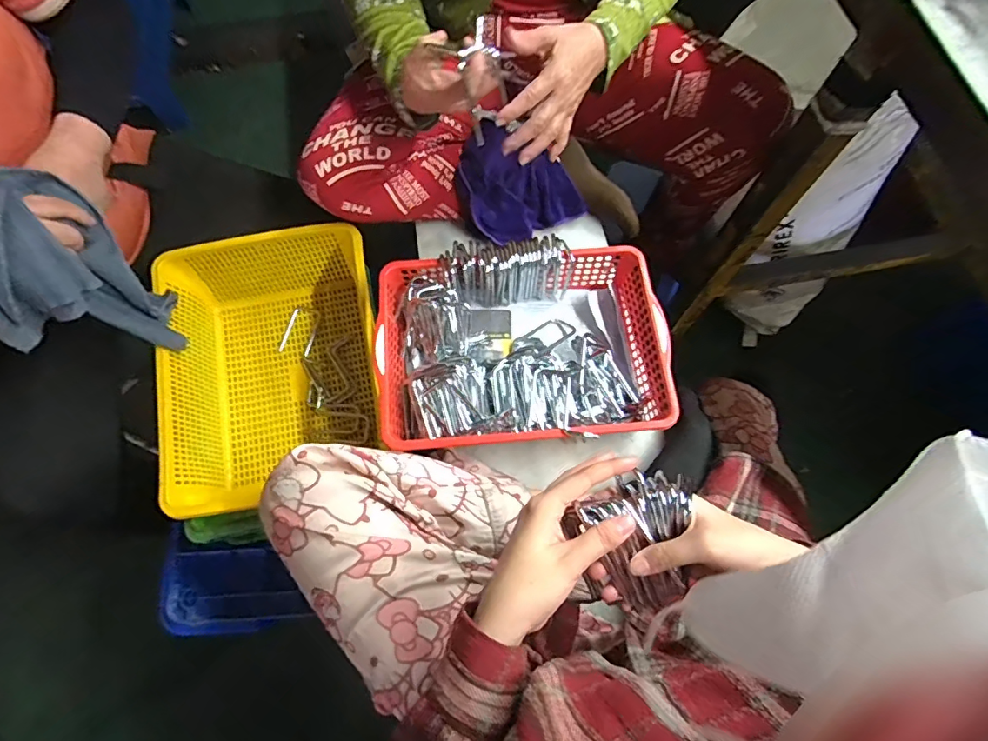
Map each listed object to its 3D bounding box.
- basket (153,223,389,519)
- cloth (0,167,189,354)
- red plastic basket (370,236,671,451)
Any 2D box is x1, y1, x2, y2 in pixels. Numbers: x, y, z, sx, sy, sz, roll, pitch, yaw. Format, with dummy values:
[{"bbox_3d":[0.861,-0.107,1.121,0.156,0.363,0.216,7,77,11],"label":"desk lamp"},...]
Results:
[{"bbox_3d":[-0.318,-0.013,0.748,0.303,0.144,0.388,-15,70,-6],"label":"basket"},{"bbox_3d":[-0.503,-0.112,0.576,0.120,0.229,0.144,-26,72,-10],"label":"cloth"},{"bbox_3d":[0.034,-0.032,0.674,0.355,0.097,0.265,-3,69,-1],"label":"red plastic basket"}]

